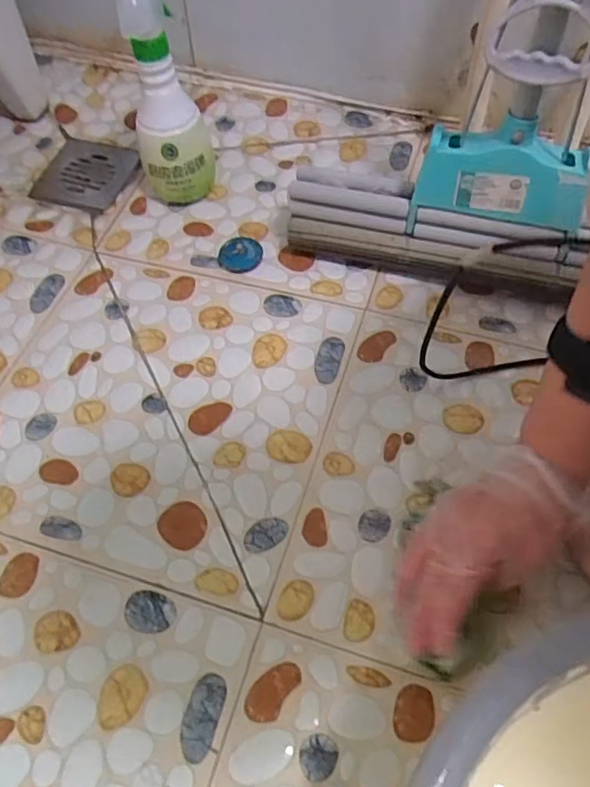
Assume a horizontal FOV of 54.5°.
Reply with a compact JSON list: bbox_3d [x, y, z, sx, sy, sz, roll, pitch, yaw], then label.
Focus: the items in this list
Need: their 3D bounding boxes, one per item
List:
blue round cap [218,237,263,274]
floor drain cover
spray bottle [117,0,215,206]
[{"bbox_3d":[-0.056,-0.144,0.590,0.045,0.017,0.037,-9,59,-3],"label":"blue round cap"},{"bbox_3d":[-0.248,-0.260,0.678,0.108,0.014,0.105,17,61,12],"label":"floor drain cover"},{"bbox_3d":[-0.129,-0.291,0.566,0.070,0.219,0.067,-13,59,-6],"label":"spray bottle"}]

